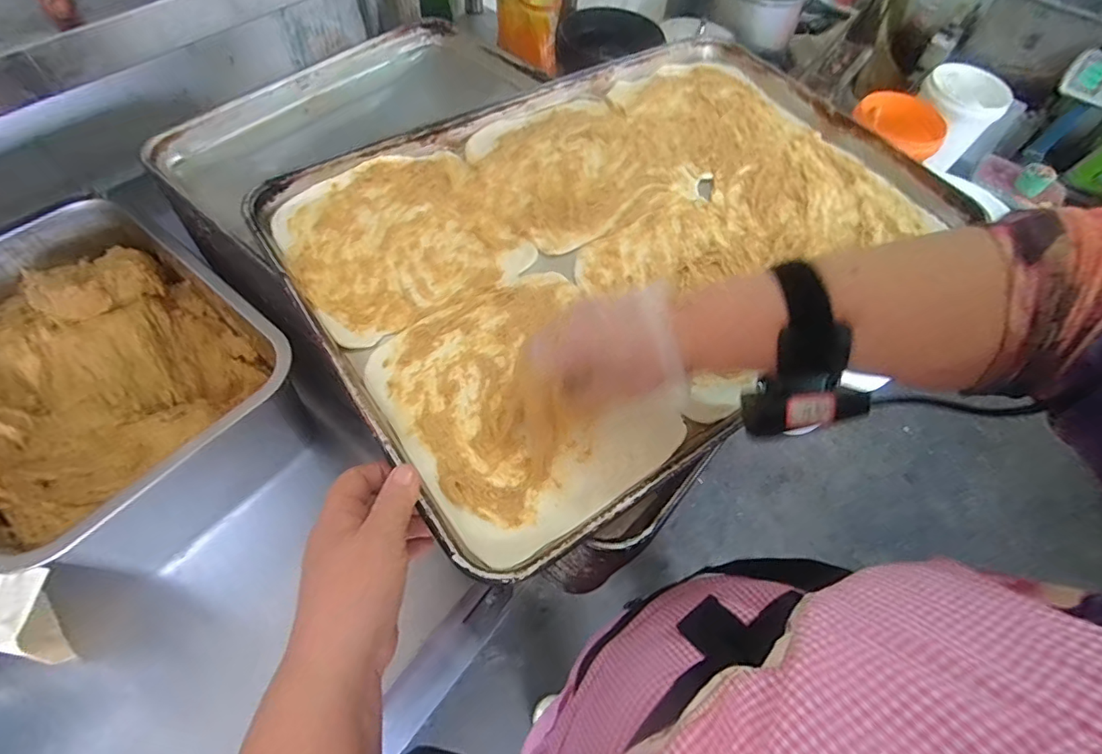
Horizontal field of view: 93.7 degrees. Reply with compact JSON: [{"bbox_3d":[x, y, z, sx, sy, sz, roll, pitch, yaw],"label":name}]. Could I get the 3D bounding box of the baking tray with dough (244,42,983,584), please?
[{"bbox_3d":[0.081,-0.150,0.488,0.596,0.048,0.399,-32,63,-22],"label":"baking tray with dough"}]

